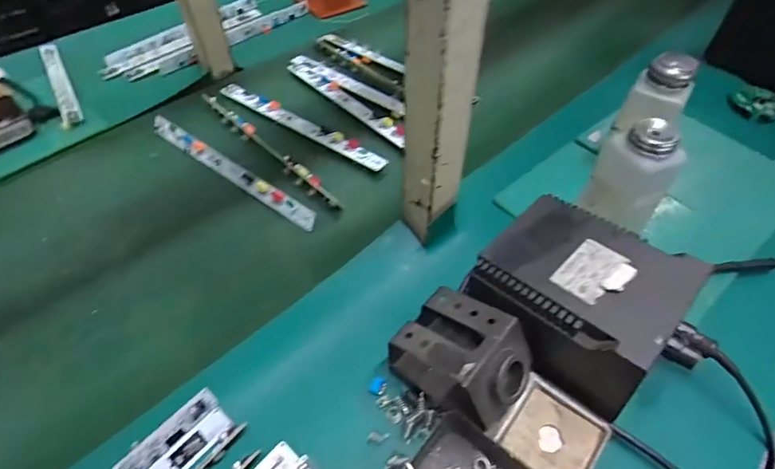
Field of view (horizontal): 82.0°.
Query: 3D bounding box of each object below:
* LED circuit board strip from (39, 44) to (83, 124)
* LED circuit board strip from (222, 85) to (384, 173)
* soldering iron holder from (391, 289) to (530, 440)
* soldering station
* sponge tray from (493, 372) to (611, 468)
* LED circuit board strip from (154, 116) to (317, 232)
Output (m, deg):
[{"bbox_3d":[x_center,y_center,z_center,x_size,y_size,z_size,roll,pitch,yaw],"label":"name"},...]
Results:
[{"bbox_3d":[-0.500,-0.238,0.679,0.024,0.010,0.285,-22,48,-28],"label":"LED circuit board strip"},{"bbox_3d":[-0.119,-0.148,0.593,0.287,0.008,0.027,28,56,23],"label":"LED circuit board strip"},{"bbox_3d":[0.058,0.094,0.342,0.093,0.065,0.069,34,58,27],"label":"soldering iron holder"},{"bbox_3d":[0.151,0.046,0.361,0.136,0.078,0.115,34,58,27],"label":"soldering station"},{"bbox_3d":[0.123,0.148,0.331,0.063,0.010,0.063,34,58,27],"label":"sponge tray"},{"bbox_3d":[-0.191,-0.080,0.532,0.280,0.016,0.017,31,56,25],"label":"LED circuit board strip"}]

